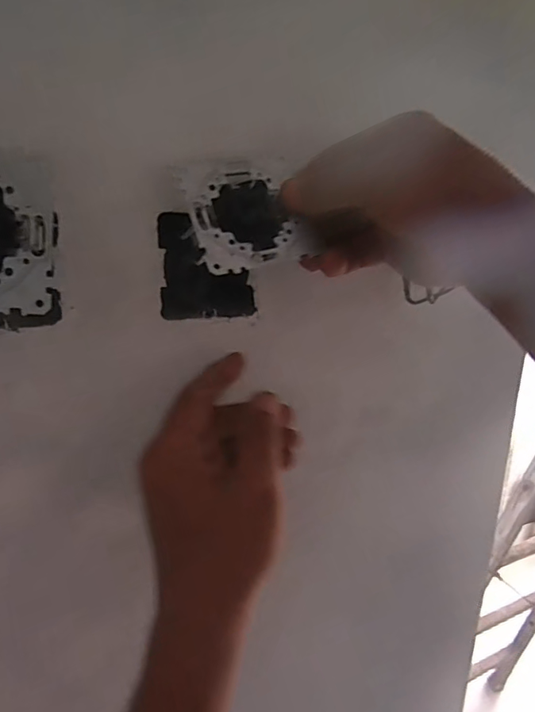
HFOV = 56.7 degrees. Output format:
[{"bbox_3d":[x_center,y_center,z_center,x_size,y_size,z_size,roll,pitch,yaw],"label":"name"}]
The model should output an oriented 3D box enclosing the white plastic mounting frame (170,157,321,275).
[{"bbox_3d":[-0.012,-0.080,0.280,0.068,0.067,0.011,-15,-14,-22],"label":"white plastic mounting frame"}]

